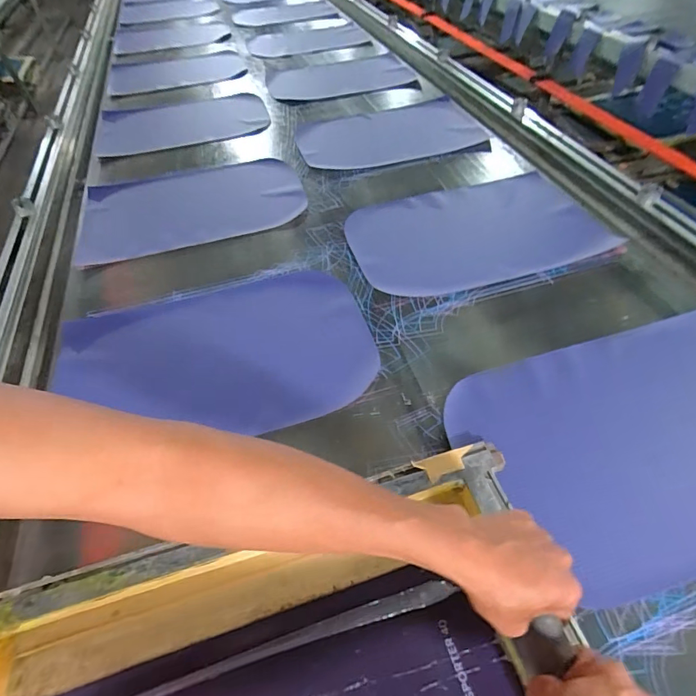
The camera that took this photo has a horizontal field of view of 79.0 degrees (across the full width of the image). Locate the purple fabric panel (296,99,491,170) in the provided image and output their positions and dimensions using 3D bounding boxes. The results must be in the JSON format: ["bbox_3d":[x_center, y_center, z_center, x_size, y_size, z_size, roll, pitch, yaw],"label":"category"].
[{"bbox_3d":[0.124,-0.619,1.230,0.512,0.034,0.337,-14,50,-8],"label":"purple fabric panel"}]

